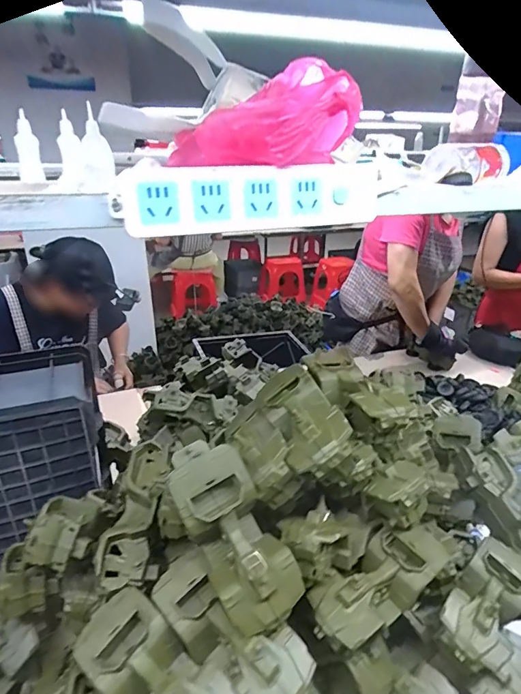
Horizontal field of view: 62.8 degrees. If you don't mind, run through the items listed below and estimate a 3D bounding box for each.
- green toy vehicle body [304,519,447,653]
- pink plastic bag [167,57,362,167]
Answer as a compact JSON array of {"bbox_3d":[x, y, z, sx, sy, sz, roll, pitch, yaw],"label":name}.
[{"bbox_3d":[0.140,0.275,0.499,0.181,0.055,0.074,-16,29,-31],"label":"green toy vehicle body"},{"bbox_3d":[0.010,-0.200,0.365,0.133,0.080,0.120,11,27,21],"label":"pink plastic bag"}]

